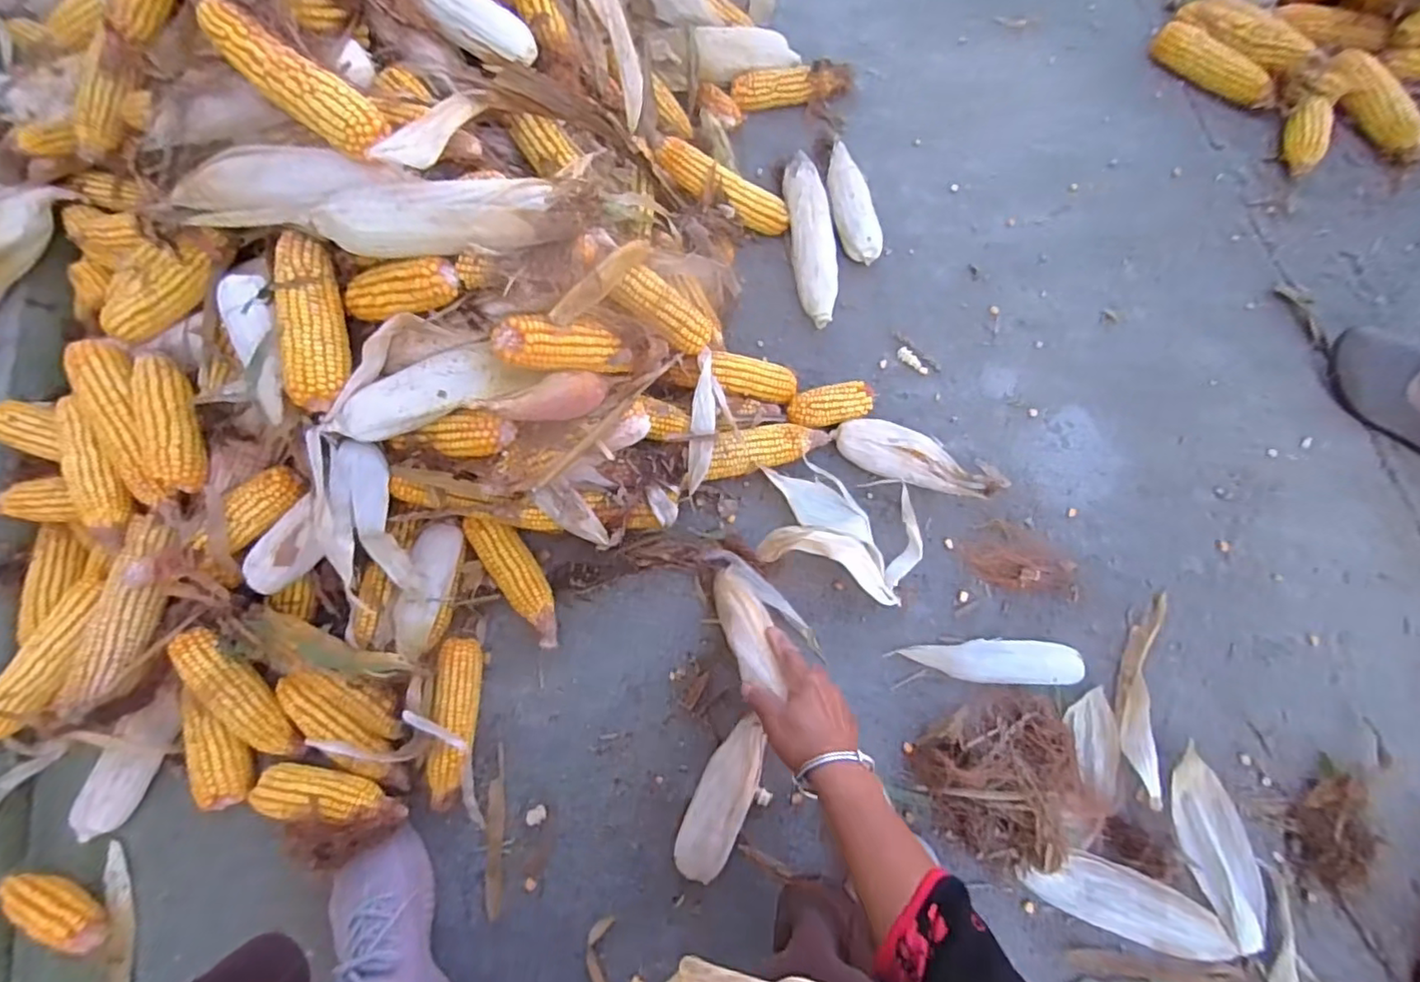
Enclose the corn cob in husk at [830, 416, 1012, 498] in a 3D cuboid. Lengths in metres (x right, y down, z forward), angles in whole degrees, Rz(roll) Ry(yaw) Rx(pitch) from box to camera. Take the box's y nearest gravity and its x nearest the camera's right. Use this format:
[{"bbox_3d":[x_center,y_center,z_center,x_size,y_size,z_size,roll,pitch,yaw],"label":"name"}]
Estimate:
[{"bbox_3d":[0.253,-0.032,0.729,0.214,0.047,0.065,17,74,6],"label":"corn cob in husk"}]

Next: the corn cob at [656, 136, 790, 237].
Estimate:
[{"bbox_3d":[0.021,-0.388,0.786,0.197,0.036,0.053,18,71,-28],"label":"corn cob"}]

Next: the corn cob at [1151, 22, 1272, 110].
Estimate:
[{"bbox_3d":[0.747,-0.632,0.903,0.188,0.048,0.040,41,78,12],"label":"corn cob"}]

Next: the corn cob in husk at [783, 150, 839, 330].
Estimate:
[{"bbox_3d":[0.136,-0.347,0.825,0.058,0.048,0.270,-6,73,-1],"label":"corn cob in husk"}]

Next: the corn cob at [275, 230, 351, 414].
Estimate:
[{"bbox_3d":[-0.368,-0.157,0.559,0.054,0.046,0.158,-9,73,-2],"label":"corn cob"}]

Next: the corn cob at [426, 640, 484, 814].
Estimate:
[{"bbox_3d":[-0.266,0.243,0.644,0.041,0.045,0.164,-1,73,0],"label":"corn cob"}]

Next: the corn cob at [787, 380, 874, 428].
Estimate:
[{"bbox_3d":[0.146,-0.102,0.751,0.102,0.047,0.046,-12,73,-3],"label":"corn cob"}]

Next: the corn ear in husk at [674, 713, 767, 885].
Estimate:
[{"bbox_3d":[0.014,0.311,0.619,0.053,0.056,0.154,24,75,8],"label":"corn ear in husk"}]

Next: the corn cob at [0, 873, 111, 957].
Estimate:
[{"bbox_3d":[-0.644,0.411,0.595,0.108,0.036,0.037,39,77,-3],"label":"corn cob"}]

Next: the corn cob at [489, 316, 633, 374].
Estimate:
[{"bbox_3d":[-0.134,-0.137,0.582,0.138,0.046,0.043,-1,68,-41],"label":"corn cob"}]

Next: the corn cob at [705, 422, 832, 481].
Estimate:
[{"bbox_3d":[0.065,-0.050,0.725,0.157,0.056,0.046,-16,74,-4],"label":"corn cob"}]

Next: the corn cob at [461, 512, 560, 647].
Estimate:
[{"bbox_3d":[-0.215,0.099,0.687,0.049,0.043,0.165,-35,76,-9],"label":"corn cob"}]

